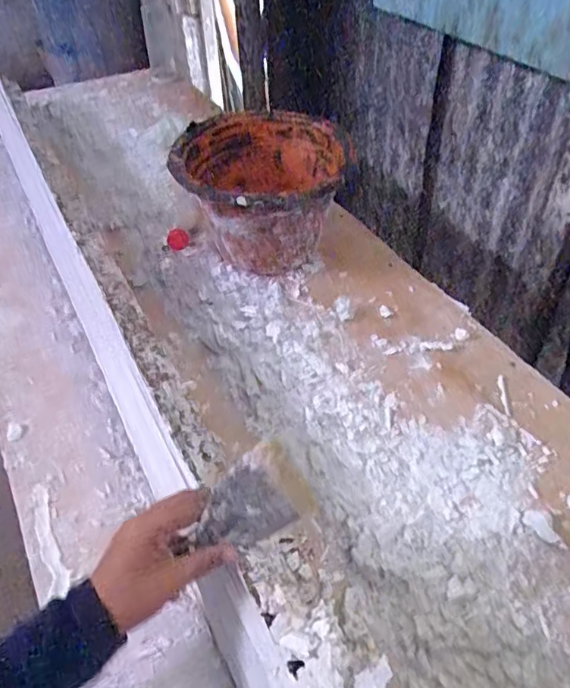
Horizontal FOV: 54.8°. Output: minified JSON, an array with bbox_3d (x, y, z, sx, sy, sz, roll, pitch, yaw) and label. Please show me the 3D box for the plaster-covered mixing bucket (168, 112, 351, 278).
[{"bbox_3d":[-0.039,-0.218,0.818,0.220,0.167,0.228,-2,46,2],"label":"plaster-covered mixing bucket"}]

